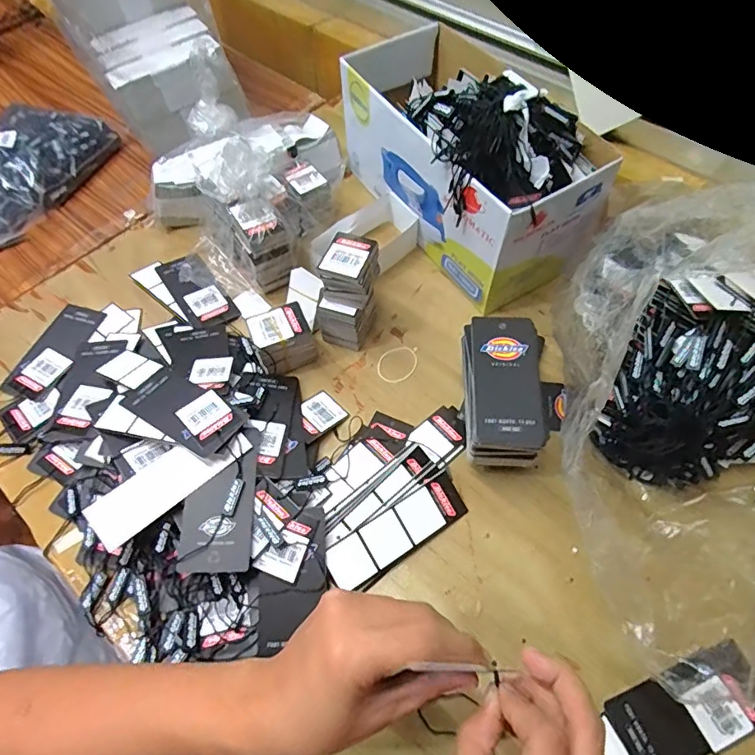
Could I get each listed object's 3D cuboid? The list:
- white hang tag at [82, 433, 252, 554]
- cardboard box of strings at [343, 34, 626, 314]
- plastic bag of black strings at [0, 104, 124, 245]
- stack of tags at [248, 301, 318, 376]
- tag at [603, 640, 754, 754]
[{"bbox_3d":[-0.157,0.076,0.379,0.120,0.006,0.039,-38,74,-20],"label":"white hang tag"},{"bbox_3d":[0.088,-0.231,0.512,0.144,0.177,0.278,-31,64,-15],"label":"cardboard box of strings"},{"bbox_3d":[-0.464,-0.236,0.609,0.155,0.060,0.279,23,64,14],"label":"plastic bag of black strings"},{"bbox_3d":[-0.087,-0.034,0.466,0.051,0.052,0.038,-28,63,-13],"label":"stack of tags"},{"bbox_3d":[0.213,0.225,0.340,0.107,0.006,0.051,-22,65,-8],"label":"tag"}]

